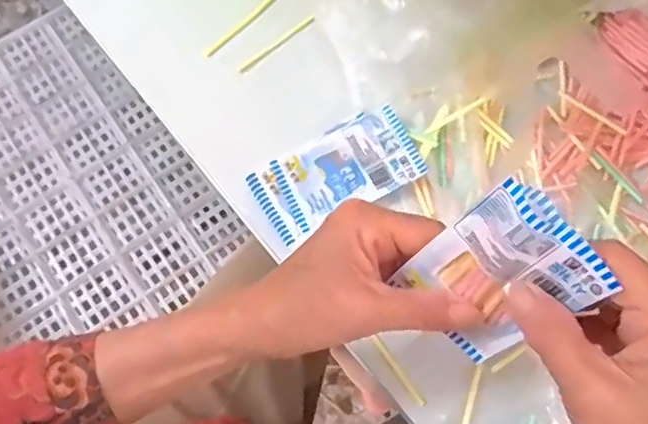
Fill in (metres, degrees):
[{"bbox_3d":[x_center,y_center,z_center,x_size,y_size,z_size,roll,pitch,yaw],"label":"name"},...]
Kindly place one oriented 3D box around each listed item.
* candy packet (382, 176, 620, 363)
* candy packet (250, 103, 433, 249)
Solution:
[{"bbox_3d":[0.079,0.032,0.272,0.064,0.098,0.014,42,53,3],"label":"candy packet"},{"bbox_3d":[0.009,-0.030,0.439,0.121,0.015,0.068,-26,71,-7],"label":"candy packet"}]

